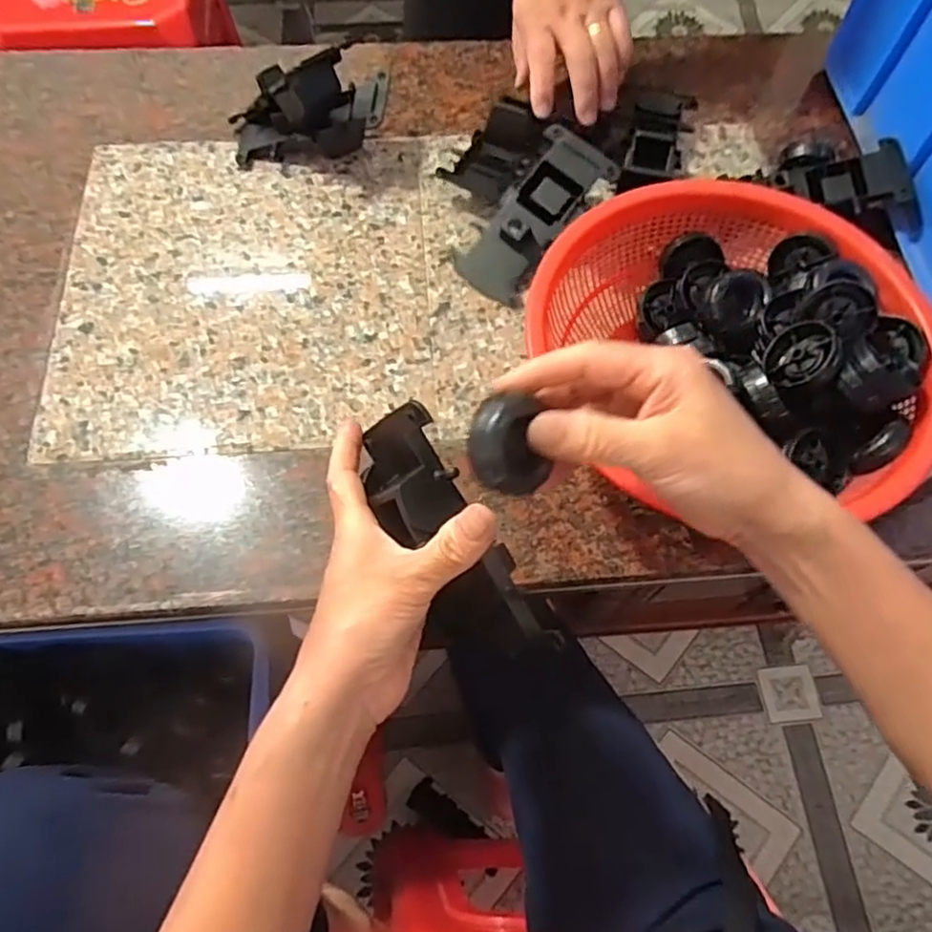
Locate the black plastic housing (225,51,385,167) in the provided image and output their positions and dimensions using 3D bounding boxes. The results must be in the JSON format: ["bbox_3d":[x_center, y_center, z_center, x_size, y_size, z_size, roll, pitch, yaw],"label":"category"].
[{"bbox_3d":[-0.144,-0.321,0.593,0.144,0.090,0.057,5,64,1],"label":"black plastic housing"}]

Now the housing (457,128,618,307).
[{"bbox_3d":[0.058,-0.208,0.567,0.064,0.036,0.148,36,87,14],"label":"housing"}]

